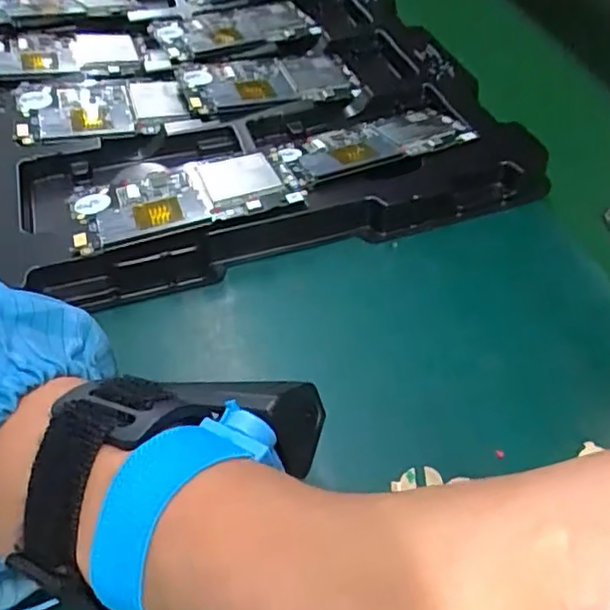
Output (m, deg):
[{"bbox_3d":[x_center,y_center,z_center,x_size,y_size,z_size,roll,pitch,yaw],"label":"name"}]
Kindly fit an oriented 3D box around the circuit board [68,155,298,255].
[{"bbox_3d":[-0.069,-0.059,0.339,0.117,0.007,0.061,-19,45,-14],"label":"circuit board"}]

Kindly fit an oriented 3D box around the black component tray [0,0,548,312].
[{"bbox_3d":[-0.096,-0.228,0.491,0.328,0.031,0.541,-14,52,-15],"label":"black component tray"}]

